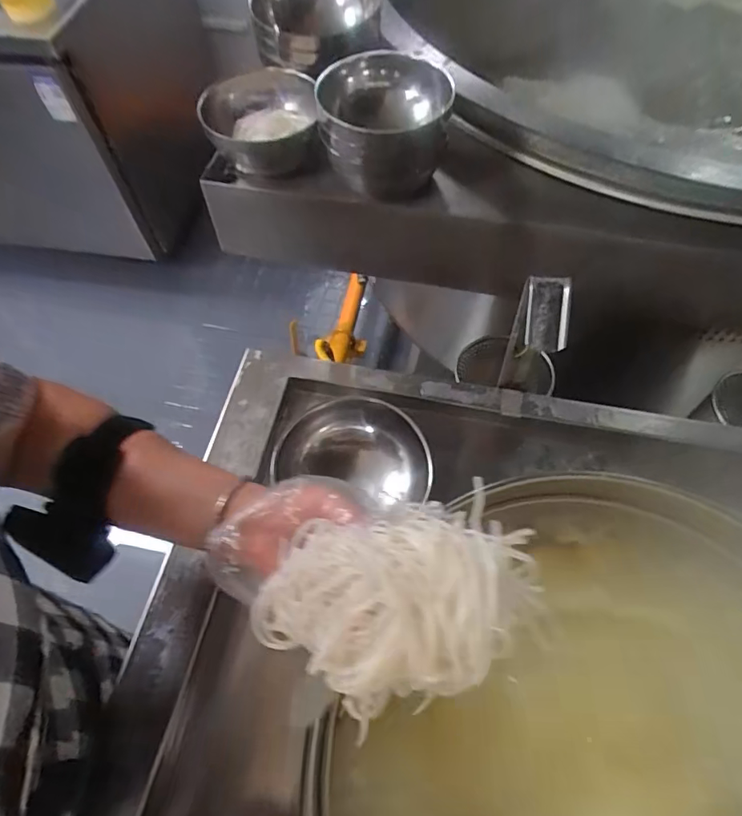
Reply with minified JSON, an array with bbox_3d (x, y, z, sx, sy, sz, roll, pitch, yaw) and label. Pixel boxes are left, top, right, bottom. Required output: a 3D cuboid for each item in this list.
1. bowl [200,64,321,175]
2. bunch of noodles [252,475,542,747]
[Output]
[{"bbox_3d":[-0.137,-0.352,0.647,0.141,0.074,0.126,-4,61,-2],"label":"bowl"},{"bbox_3d":[0.010,0.101,0.267,0.138,0.076,0.095,-22,63,-11],"label":"bunch of noodles"}]

